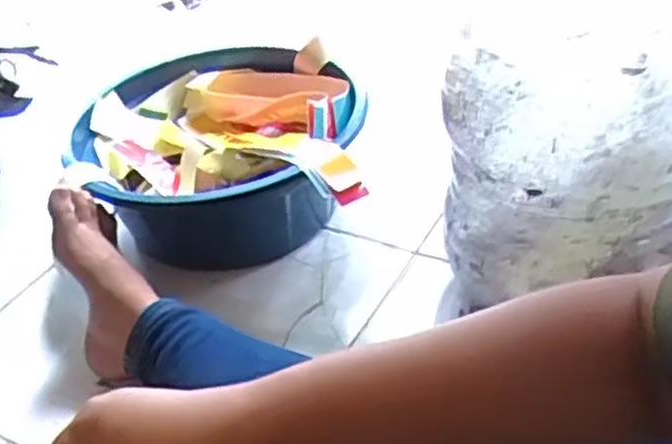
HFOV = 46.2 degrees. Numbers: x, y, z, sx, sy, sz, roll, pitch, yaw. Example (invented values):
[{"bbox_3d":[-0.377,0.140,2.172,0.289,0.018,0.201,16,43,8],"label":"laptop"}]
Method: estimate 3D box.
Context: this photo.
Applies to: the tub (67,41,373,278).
[{"bbox_3d":[-0.141,-0.091,0.985,0.325,0.162,0.349,-5,38,4],"label":"tub"}]

